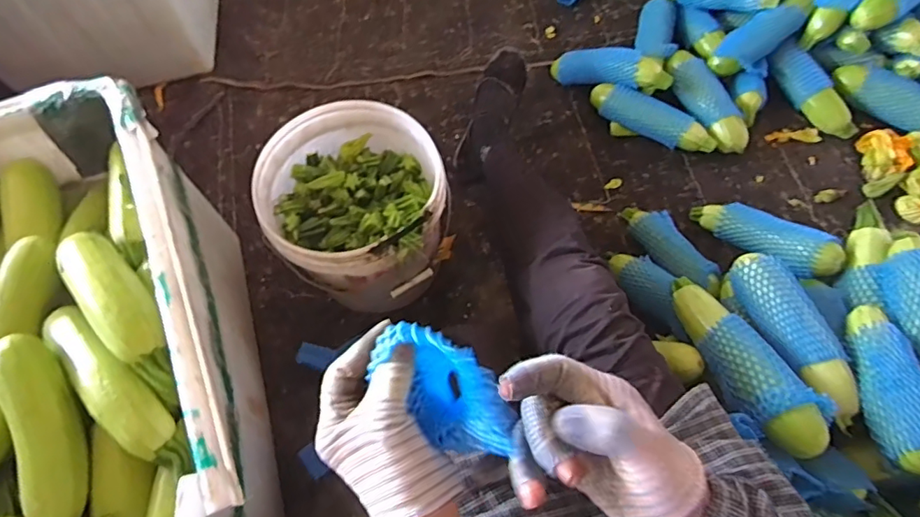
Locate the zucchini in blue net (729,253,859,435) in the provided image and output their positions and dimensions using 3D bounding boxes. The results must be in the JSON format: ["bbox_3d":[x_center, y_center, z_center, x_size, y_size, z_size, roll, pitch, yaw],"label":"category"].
[{"bbox_3d":[0.441,0.098,0.697,0.071,0.059,0.248,-14,64,-5],"label":"zucchini in blue net"}]

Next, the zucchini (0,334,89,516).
[{"bbox_3d":[-0.394,0.168,0.501,0.056,0.043,0.203,-19,81,-7],"label":"zucchini"}]

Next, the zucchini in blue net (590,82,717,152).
[{"bbox_3d":[0.362,-0.262,1.014,0.249,0.058,0.051,32,69,17],"label":"zucchini in blue net"}]

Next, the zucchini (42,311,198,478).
[{"bbox_3d":[-0.347,0.120,0.521,0.242,0.045,0.051,37,70,18],"label":"zucchini"}]

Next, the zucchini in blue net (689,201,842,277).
[{"bbox_3d":[0.490,-0.041,0.861,0.061,0.052,0.232,-39,42,-16],"label":"zucchini in blue net"}]

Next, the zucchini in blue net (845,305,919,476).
[{"bbox_3d":[0.515,0.145,0.634,0.069,0.053,0.213,10,48,7],"label":"zucchini in blue net"}]

